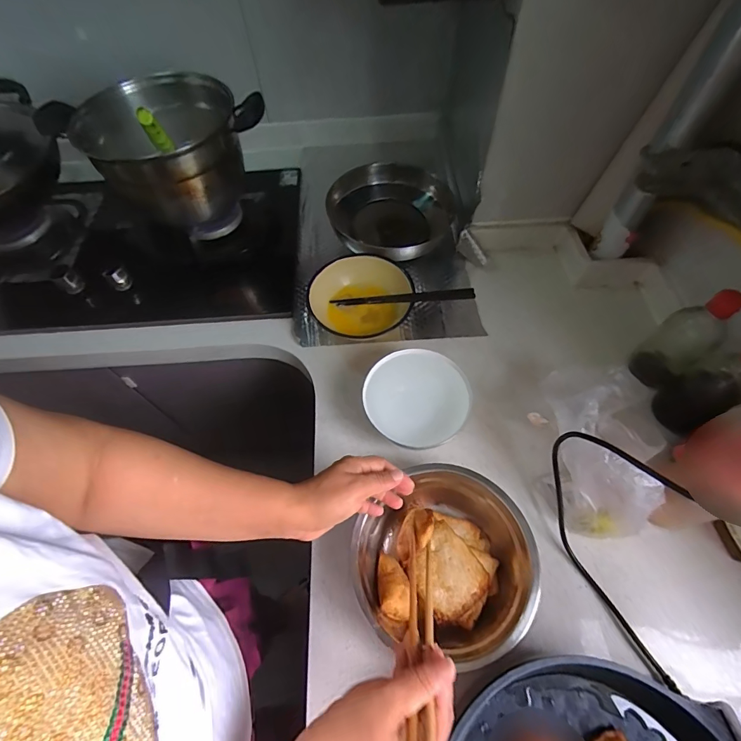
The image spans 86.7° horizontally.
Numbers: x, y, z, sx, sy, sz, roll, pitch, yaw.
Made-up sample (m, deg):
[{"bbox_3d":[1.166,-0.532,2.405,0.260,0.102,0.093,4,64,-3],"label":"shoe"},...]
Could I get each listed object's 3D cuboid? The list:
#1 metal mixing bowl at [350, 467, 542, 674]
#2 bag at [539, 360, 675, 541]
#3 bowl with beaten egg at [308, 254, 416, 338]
[{"bbox_3d":[0.091,0.235,0.487,0.212,0.073,0.197,-1,60,1],"label":"metal mixing bowl"},{"bbox_3d":[0.292,0.102,0.524,0.119,0.141,0.207,4,60,5],"label":"bag"},{"bbox_3d":[-0.013,-0.112,0.686,0.169,0.089,0.171,-1,60,1],"label":"bowl with beaten egg"}]

